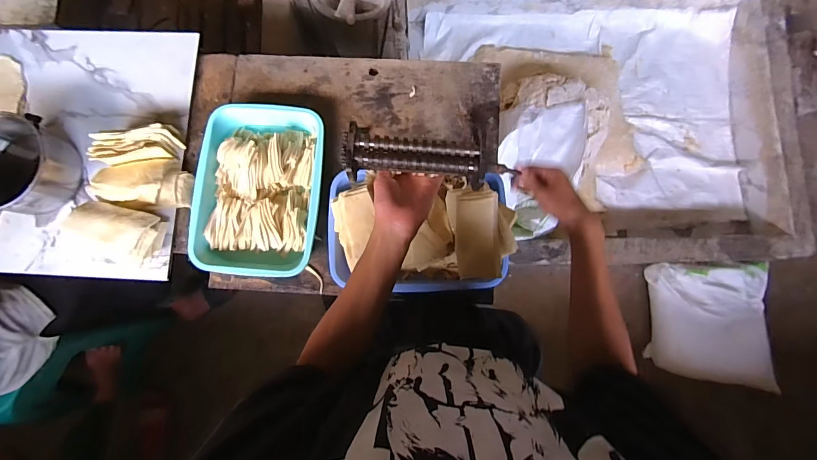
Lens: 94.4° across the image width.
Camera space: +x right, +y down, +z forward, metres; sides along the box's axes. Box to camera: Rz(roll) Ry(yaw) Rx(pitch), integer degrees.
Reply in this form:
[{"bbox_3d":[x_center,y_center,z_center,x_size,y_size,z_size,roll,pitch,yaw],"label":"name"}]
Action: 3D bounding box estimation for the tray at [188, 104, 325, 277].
[{"bbox_3d":[-0.270,-0.080,0.703,0.224,0.051,0.322,5,84,1],"label":"tray"}]

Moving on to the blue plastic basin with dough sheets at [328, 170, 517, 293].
[{"bbox_3d":[0.020,0.001,0.640,0.320,0.123,0.203,-2,84,0],"label":"blue plastic basin with dough sheets"}]

